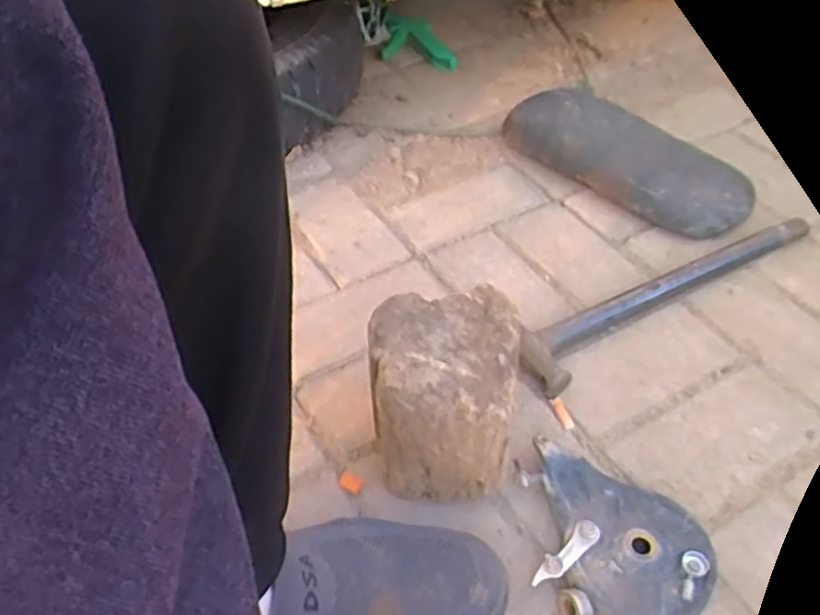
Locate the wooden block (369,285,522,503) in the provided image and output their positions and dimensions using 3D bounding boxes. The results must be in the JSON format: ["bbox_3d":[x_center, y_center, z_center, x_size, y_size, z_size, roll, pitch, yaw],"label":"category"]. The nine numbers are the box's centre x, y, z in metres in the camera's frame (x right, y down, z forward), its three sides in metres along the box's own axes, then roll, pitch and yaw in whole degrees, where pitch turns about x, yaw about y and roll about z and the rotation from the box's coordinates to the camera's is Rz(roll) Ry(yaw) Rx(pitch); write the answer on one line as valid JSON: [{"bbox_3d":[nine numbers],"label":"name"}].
[{"bbox_3d":[0.028,0.075,0.544,0.106,0.152,0.122,7,46,8],"label":"wooden block"}]

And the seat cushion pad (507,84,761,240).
[{"bbox_3d":[0.276,-0.197,0.888,0.151,0.042,0.340,-34,53,-28],"label":"seat cushion pad"}]

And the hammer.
[{"bbox_3d":[0.284,-0.027,0.723,0.410,0.028,0.072,-27,50,-23],"label":"hammer"}]

